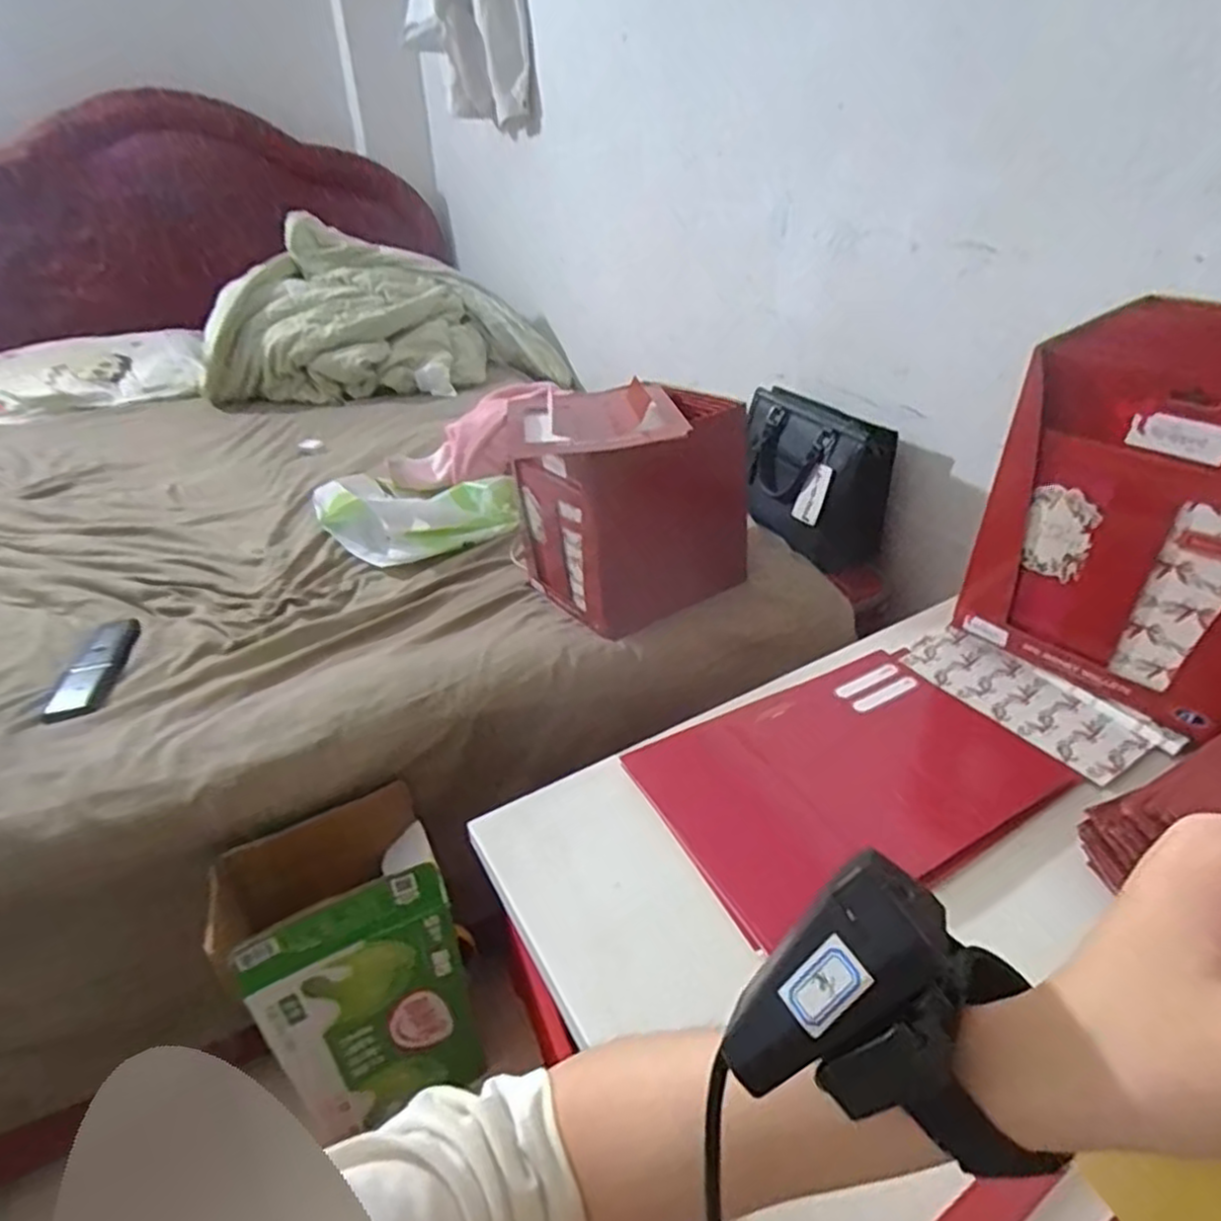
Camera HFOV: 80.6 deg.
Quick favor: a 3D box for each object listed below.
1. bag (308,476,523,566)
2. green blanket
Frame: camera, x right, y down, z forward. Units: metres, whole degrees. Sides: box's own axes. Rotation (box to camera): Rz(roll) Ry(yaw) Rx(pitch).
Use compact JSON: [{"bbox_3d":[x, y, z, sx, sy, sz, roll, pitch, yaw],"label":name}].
[{"bbox_3d":[-0.297,-0.157,1.107,0.297,0.087,0.167,-10,35,-13],"label":"bag"},{"bbox_3d":[-0.547,-0.714,1.746,0.824,0.329,0.356,-2,34,-1],"label":"green blanket"}]

